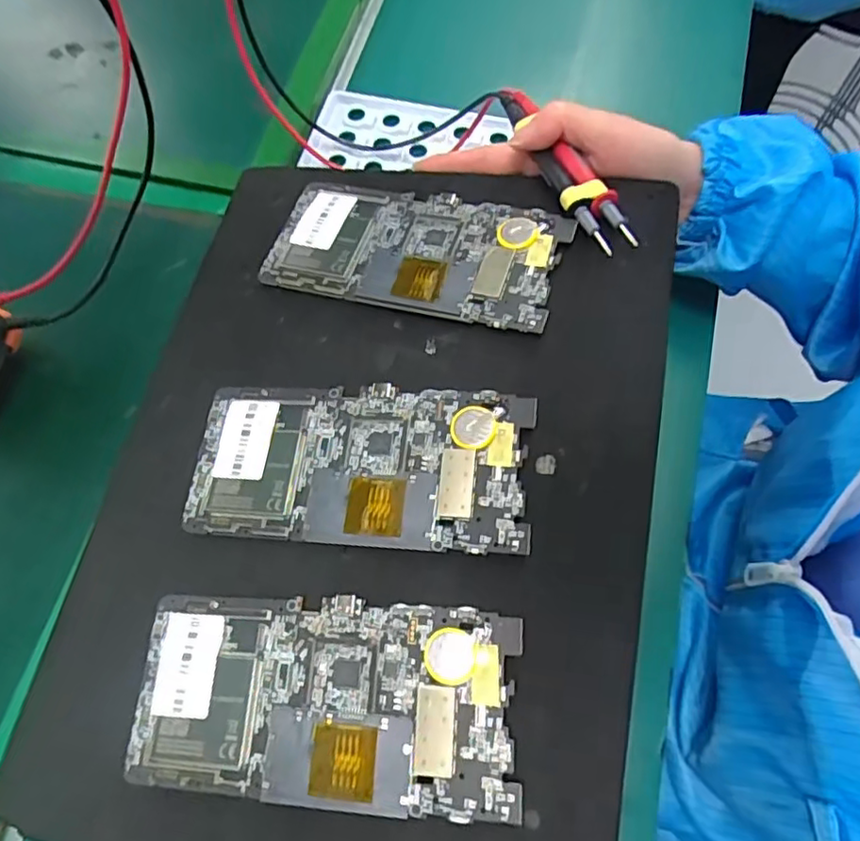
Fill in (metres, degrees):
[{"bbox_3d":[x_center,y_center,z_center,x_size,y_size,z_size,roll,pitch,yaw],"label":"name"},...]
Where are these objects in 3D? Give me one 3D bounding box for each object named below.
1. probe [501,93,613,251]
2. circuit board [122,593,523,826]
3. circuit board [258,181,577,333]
[{"bbox_3d":[0.065,-0.135,0.325,0.012,0.012,0.127,-18,61,-6],"label":"probe"},{"bbox_3d":[-0.044,0.109,0.242,0.154,0.005,0.072,-2,66,11],"label":"circuit board"},{"bbox_3d":[-0.010,-0.090,0.322,0.154,0.005,0.072,13,67,18],"label":"circuit board"}]

